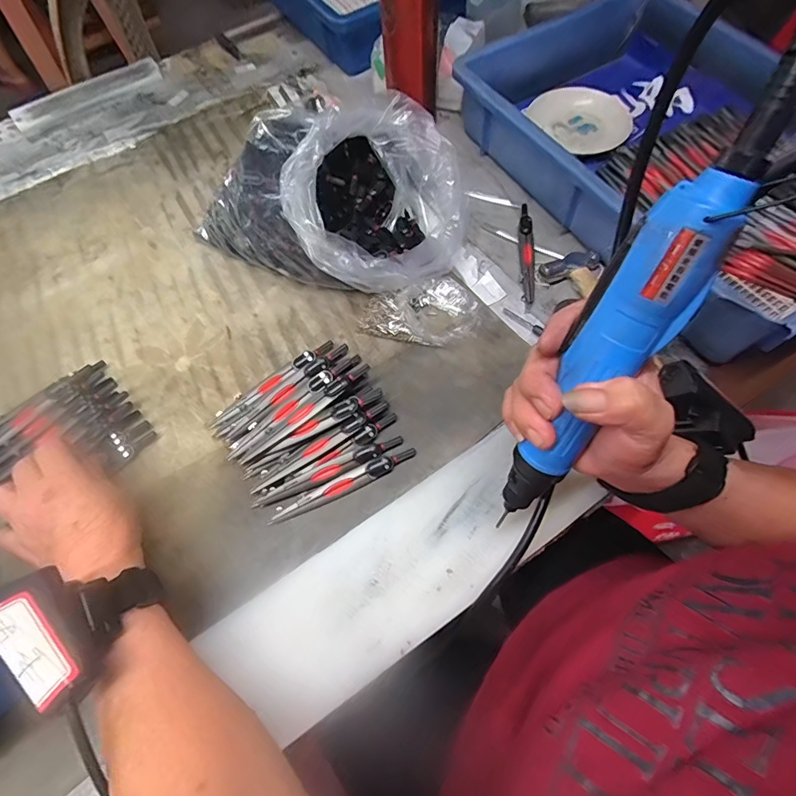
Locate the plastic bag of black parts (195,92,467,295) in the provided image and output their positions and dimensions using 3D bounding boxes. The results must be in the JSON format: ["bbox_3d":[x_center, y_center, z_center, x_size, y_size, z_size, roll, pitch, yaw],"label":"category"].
[{"bbox_3d":[-0.054,-0.210,0.457,0.245,0.112,0.197,29,69,14],"label":"plastic bag of black parts"}]

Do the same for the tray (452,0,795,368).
[{"bbox_3d":[0.294,-0.282,0.494,0.320,0.093,0.495,-25,64,-12],"label":"tray"}]

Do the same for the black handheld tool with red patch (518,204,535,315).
[{"bbox_3d":[0.135,-0.150,0.473,0.014,0.011,0.137,5,62,4],"label":"black handheld tool with red patch"}]

